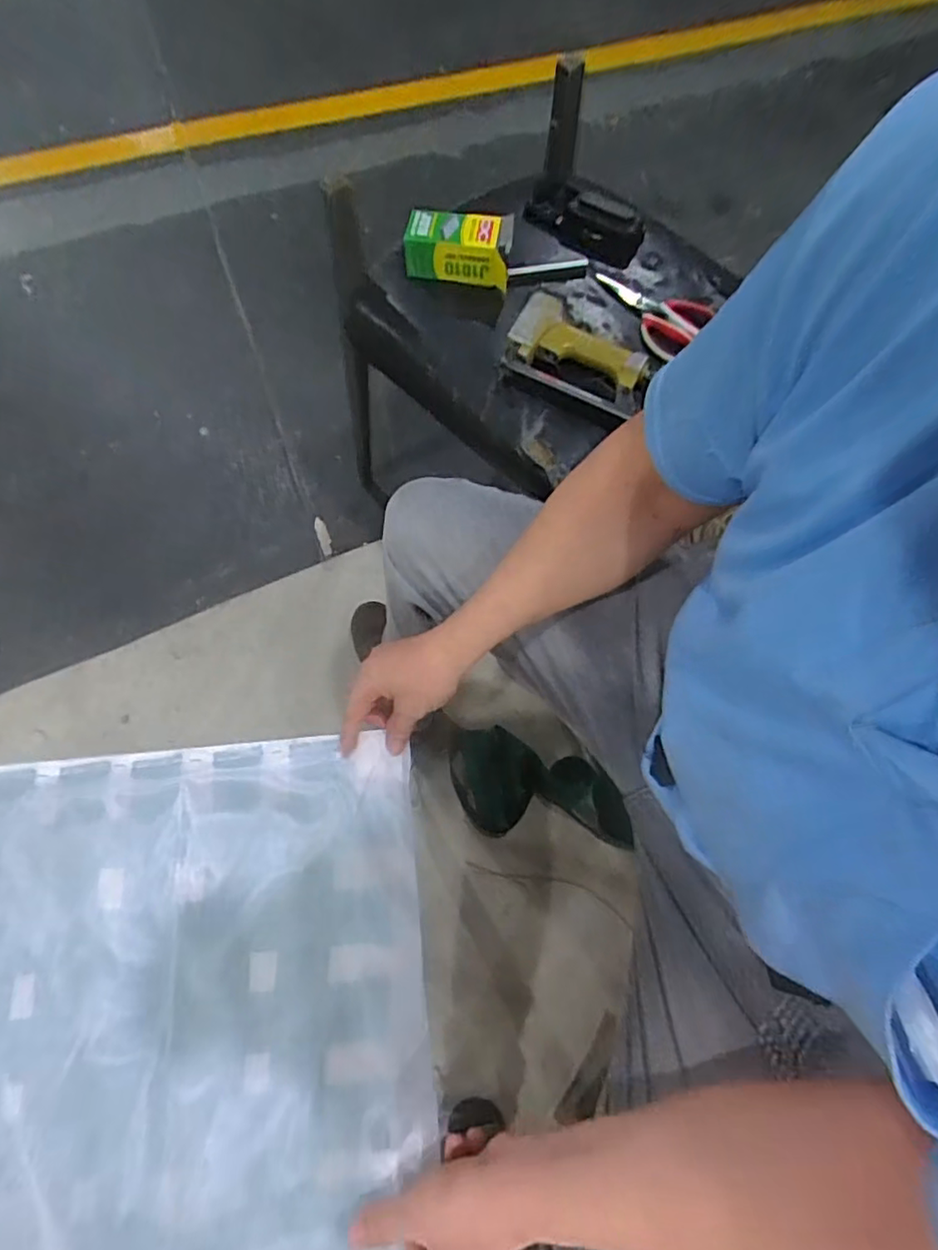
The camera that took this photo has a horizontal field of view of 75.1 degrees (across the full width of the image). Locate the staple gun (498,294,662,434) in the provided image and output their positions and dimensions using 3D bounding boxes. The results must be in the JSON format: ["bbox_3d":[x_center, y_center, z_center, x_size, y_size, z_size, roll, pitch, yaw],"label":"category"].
[{"bbox_3d":[0.133,-0.320,0.735,0.177,0.033,0.127,24,68,11],"label":"staple gun"}]

